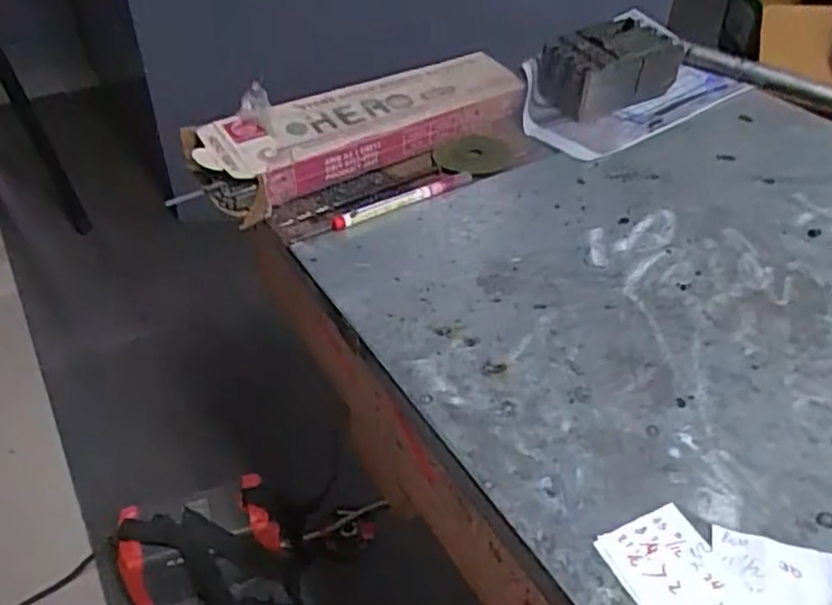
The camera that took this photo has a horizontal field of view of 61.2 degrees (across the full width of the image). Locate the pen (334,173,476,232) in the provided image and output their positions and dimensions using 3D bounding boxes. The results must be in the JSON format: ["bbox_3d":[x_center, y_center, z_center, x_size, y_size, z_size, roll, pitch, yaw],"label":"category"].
[{"bbox_3d":[-0.010,-0.087,0.602,0.133,0.017,0.013,-21,47,-25],"label":"pen"}]

